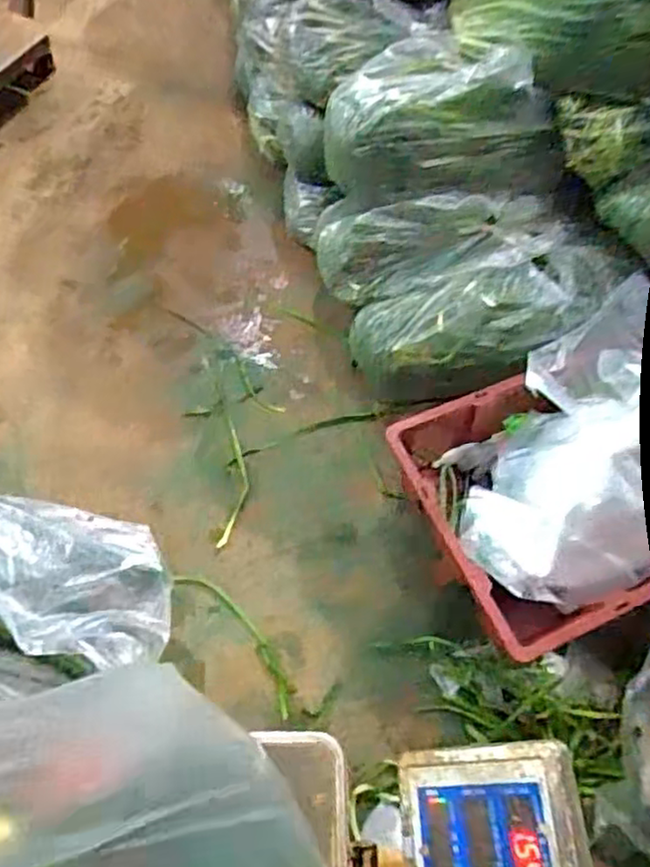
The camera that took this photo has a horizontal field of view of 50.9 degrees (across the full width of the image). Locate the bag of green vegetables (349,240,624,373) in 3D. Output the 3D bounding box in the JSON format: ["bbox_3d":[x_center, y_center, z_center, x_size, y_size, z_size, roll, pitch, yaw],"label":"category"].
[{"bbox_3d":[0.249,-0.179,1.044,0.432,0.109,0.142,-16,61,9],"label":"bag of green vegetables"}]

